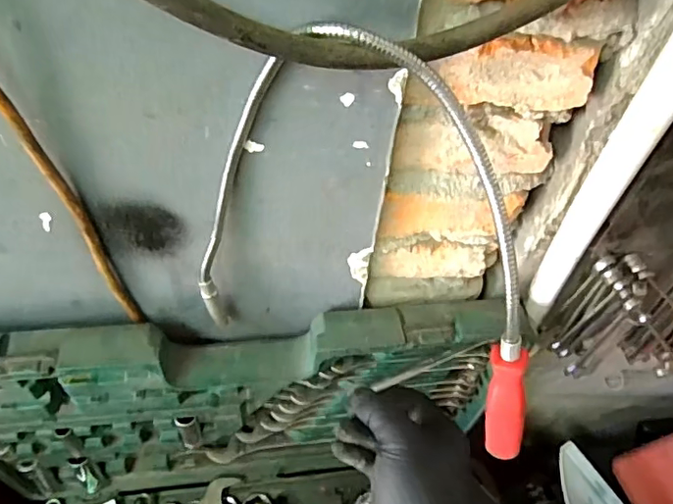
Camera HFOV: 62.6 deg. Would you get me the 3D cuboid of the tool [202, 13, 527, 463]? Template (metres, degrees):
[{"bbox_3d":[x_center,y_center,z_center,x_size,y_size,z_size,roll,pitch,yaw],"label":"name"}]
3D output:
[{"bbox_3d":[0.023,0.006,0.342,0.259,0.257,0.070,28,58,15],"label":"tool"}]

